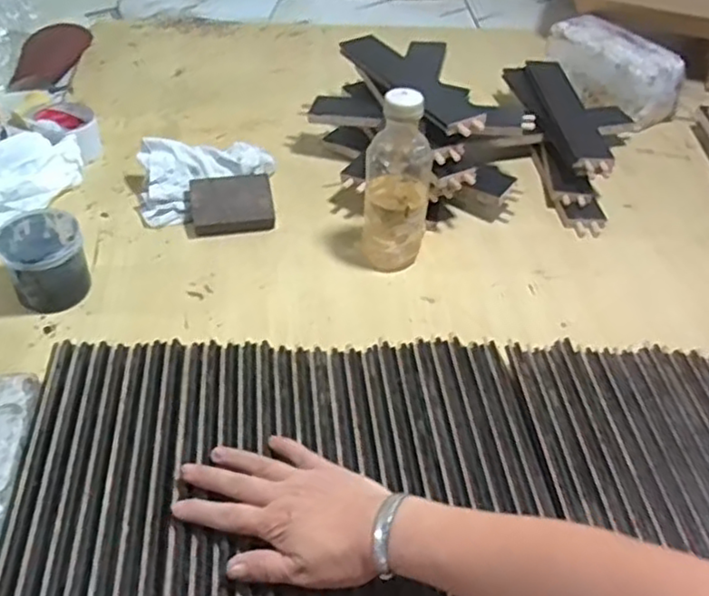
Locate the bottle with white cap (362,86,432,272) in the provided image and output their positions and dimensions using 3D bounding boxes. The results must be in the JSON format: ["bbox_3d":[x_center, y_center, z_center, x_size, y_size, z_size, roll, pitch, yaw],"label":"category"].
[{"bbox_3d":[0.050,-0.131,0.777,0.073,0.215,0.072,10,46,6],"label":"bottle with white cap"}]

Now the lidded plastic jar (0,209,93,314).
[{"bbox_3d":[-0.336,-0.039,0.744,0.083,0.080,0.087,-24,52,-25],"label":"lidded plastic jar"}]

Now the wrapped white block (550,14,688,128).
[{"bbox_3d":[0.429,-0.387,1.147,0.098,0.104,0.220,-24,52,-25],"label":"wrapped white block"}]

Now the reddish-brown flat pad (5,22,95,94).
[{"bbox_3d":[-0.513,-0.407,1.141,0.080,0.022,0.155,33,73,-16],"label":"reddish-brown flat pad"}]

